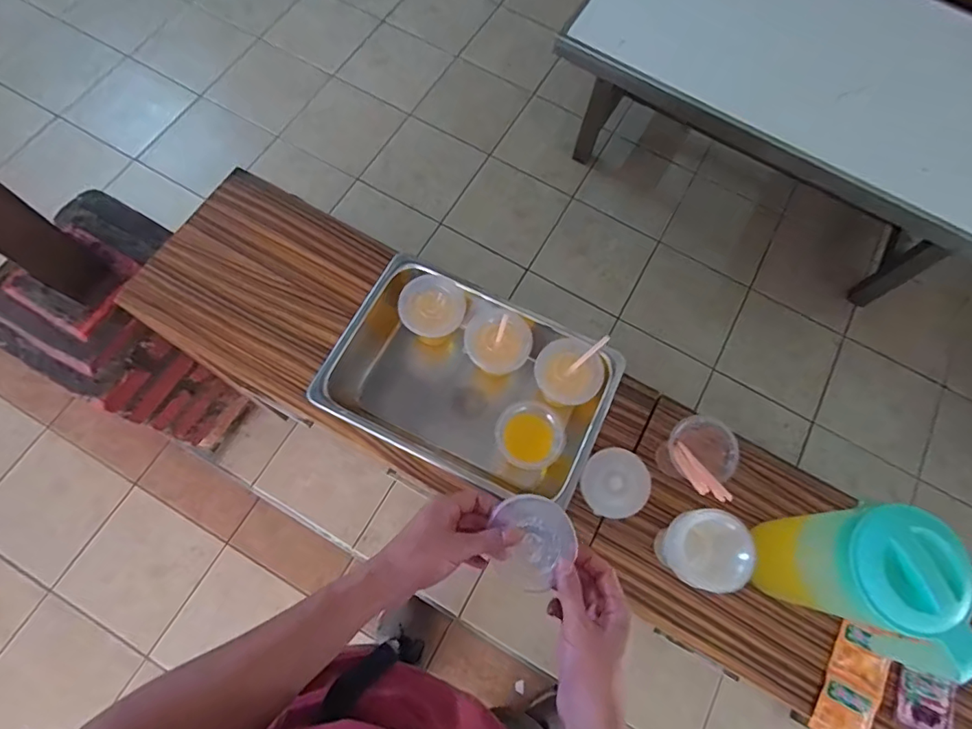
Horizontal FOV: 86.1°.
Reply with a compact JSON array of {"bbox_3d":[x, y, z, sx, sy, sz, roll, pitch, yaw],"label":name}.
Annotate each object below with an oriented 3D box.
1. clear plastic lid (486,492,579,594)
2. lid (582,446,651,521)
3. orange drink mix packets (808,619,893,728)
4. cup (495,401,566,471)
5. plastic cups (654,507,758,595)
[{"bbox_3d":[0.045,0.180,0.531,0.082,0.016,0.088,35,87,15],"label":"clear plastic lid"},{"bbox_3d":[0.181,0.166,0.725,0.088,0.020,0.091,0,74,-1],"label":"lid"},{"bbox_3d":[0.478,0.421,0.678,0.070,0.014,0.144,30,75,7],"label":"orange drink mix packets"},{"bbox_3d":[0.054,0.103,0.707,0.081,0.112,0.081,1,71,-3],"label":"cup"},{"bbox_3d":[0.263,0.228,0.645,0.078,0.121,0.088,14,71,1],"label":"plastic cups"}]

